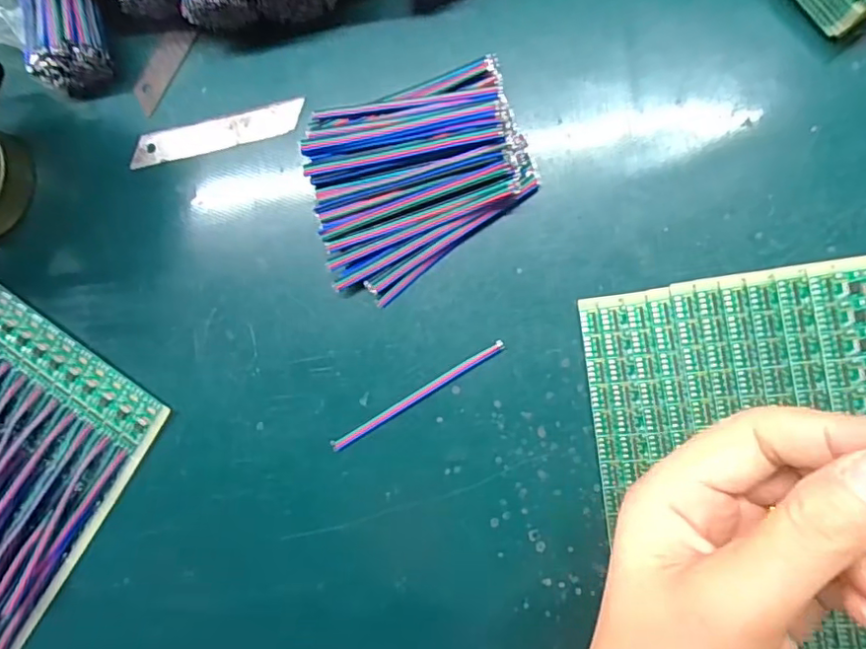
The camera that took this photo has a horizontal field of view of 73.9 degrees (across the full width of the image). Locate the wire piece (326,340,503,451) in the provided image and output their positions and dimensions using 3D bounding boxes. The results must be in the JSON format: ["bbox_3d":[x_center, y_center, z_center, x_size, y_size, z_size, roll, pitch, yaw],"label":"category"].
[{"bbox_3d":[-0.008,0.036,0.286,0.098,0.004,0.006,-32,84,6],"label":"wire piece"}]

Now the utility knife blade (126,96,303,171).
[{"bbox_3d":[-0.115,-0.103,0.307,0.094,0.004,0.019,-12,83,6],"label":"utility knife blade"}]

